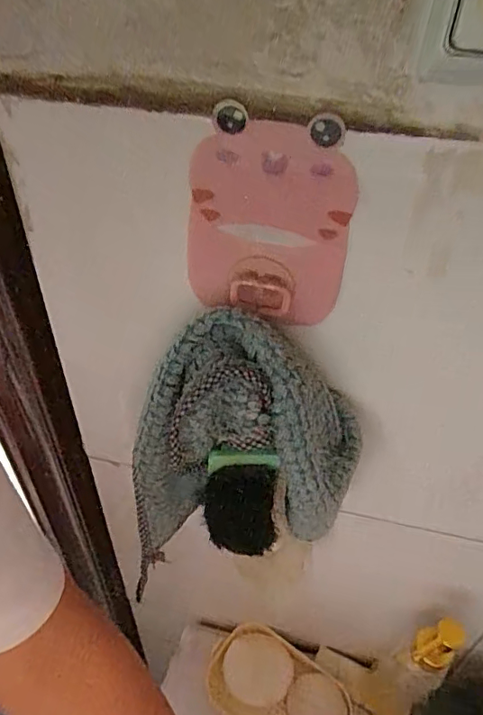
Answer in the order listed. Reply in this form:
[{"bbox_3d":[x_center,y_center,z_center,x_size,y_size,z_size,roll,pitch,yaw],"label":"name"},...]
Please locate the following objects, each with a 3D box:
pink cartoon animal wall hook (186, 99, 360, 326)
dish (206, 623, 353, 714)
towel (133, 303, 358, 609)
[{"bbox_3d":[0.011,-0.058,0.227,0.073,0.094,0.009,7,43,7],"label":"pink cartoon animal wall hook"},{"bbox_3d":[0.034,0.320,0.477,0.134,0.030,0.081,26,48,24],"label":"dish"},{"bbox_3d":[0.000,0.053,0.274,0.120,0.148,0.057,4,43,3],"label":"towel"}]

